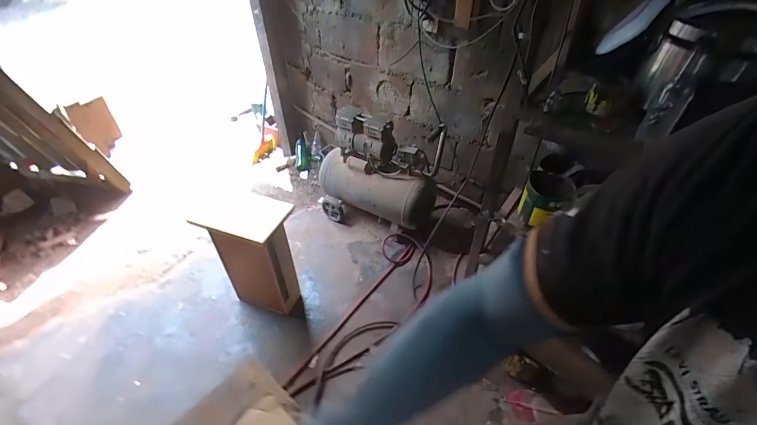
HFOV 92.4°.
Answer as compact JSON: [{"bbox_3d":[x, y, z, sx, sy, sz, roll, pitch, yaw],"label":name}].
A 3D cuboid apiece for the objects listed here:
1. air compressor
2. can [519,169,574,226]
[{"bbox_3d":[-0.016,-0.228,1.812,0.629,0.529,0.380,10,44,12],"label":"air compressor"},{"bbox_3d":[0.623,-0.046,1.366,0.156,0.171,0.162,18,45,19],"label":"can"}]

